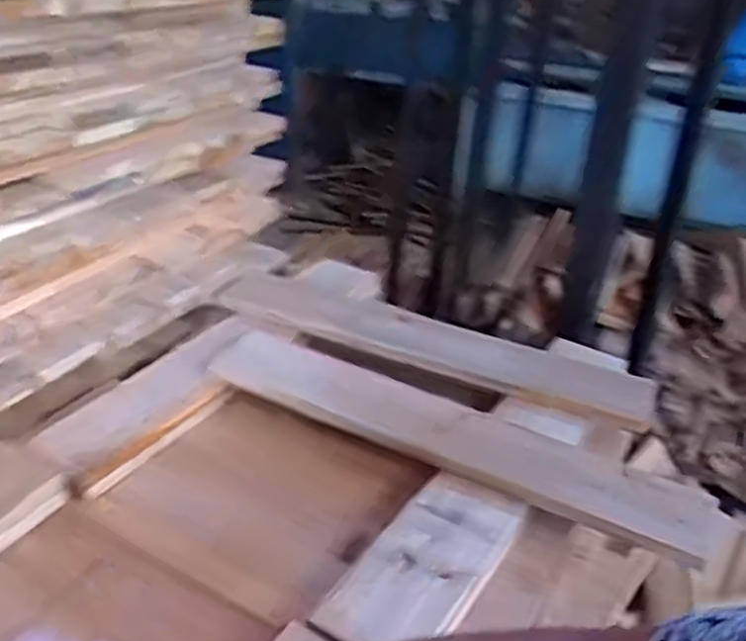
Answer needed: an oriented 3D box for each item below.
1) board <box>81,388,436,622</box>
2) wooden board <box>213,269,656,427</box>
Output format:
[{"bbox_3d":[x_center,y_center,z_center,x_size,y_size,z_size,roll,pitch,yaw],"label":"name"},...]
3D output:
[{"bbox_3d":[-0.102,0.157,0.710,0.229,0.020,0.218,25,38,25],"label":"board"},{"bbox_3d":[0.048,0.021,0.888,0.531,0.020,0.101,16,30,23],"label":"wooden board"}]

